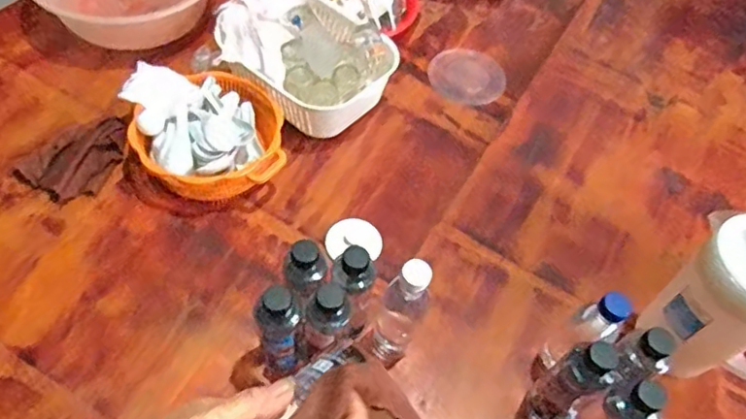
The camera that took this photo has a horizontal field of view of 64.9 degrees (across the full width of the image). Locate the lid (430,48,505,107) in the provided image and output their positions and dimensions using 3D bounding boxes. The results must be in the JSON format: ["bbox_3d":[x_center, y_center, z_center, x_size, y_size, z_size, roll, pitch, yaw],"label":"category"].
[{"bbox_3d":[0.179,-0.255,1.122,0.140,0.007,0.147,2,54,-3],"label":"lid"}]

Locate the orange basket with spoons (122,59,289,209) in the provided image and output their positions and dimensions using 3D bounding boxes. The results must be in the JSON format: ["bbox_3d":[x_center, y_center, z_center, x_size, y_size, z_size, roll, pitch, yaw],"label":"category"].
[{"bbox_3d":[-0.258,-0.114,0.910,0.235,0.094,0.210,-2,54,-7],"label":"orange basket with spoons"}]

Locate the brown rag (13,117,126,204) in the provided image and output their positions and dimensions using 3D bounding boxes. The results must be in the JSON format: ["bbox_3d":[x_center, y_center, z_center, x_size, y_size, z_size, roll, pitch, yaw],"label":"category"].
[{"bbox_3d":[-0.448,-0.071,0.889,0.164,0.039,0.111,-25,60,-21],"label":"brown rag"}]

